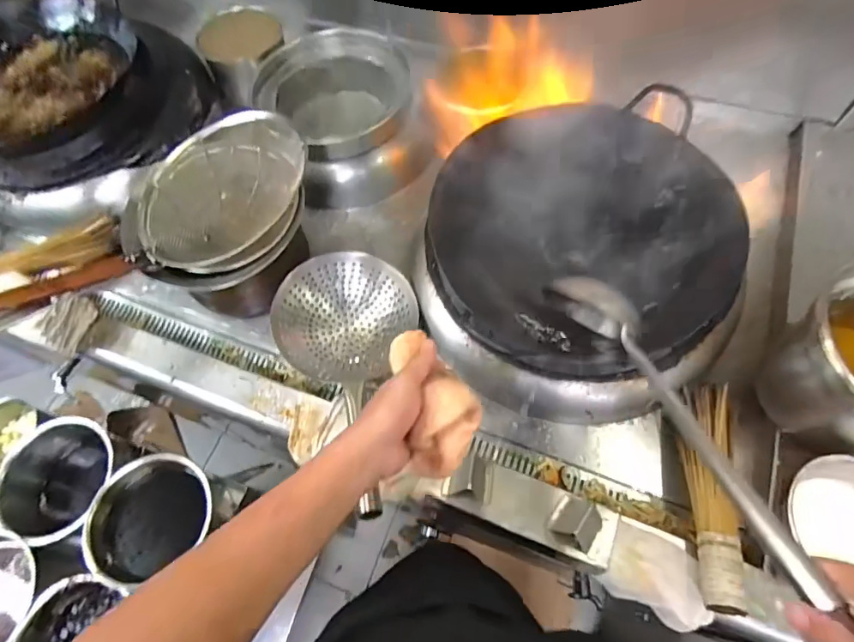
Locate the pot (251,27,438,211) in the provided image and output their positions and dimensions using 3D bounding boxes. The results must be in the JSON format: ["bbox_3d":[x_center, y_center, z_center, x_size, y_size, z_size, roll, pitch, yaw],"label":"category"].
[{"bbox_3d":[-0.156,-0.401,1.009,0.312,0.204,0.269,-29,65,-12],"label":"pot"}]

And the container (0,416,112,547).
[{"bbox_3d":[-0.500,0.238,0.718,0.157,0.143,0.153,-1,62,2],"label":"container"}]

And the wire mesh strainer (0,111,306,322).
[{"bbox_3d":[-0.461,-0.139,0.752,0.591,0.125,0.212,-36,67,-15],"label":"wire mesh strainer"}]

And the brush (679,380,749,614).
[{"bbox_3d":[0.380,0.222,0.665,0.056,0.044,0.291,10,63,8],"label":"brush"}]

